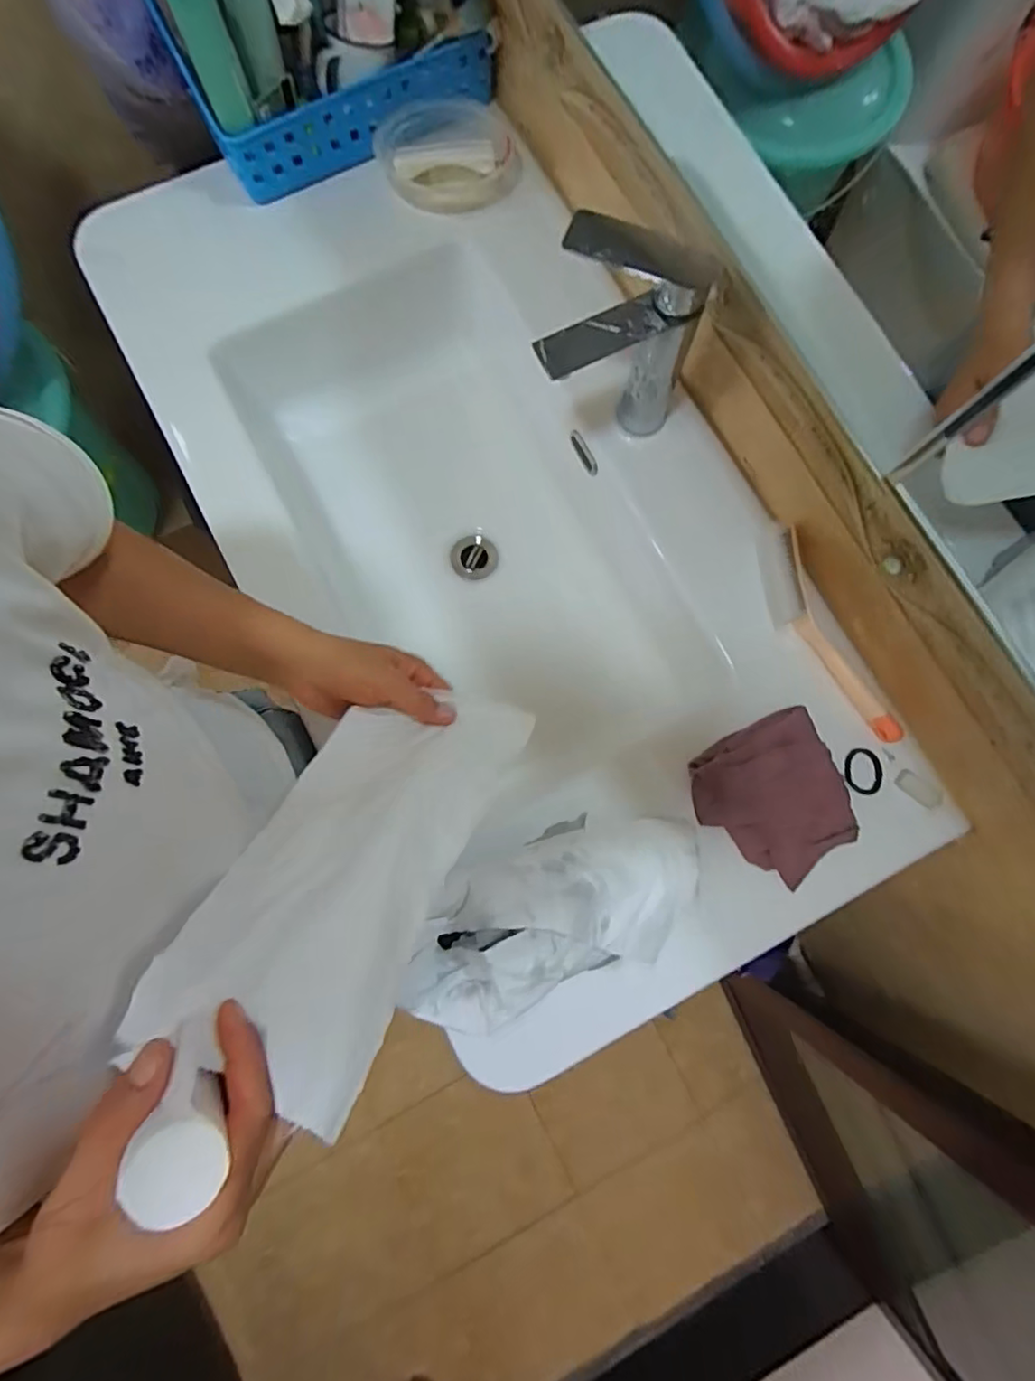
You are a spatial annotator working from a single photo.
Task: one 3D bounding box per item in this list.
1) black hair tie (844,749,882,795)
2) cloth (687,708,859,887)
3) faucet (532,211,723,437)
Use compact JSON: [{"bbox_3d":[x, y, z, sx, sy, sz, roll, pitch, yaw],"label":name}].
[{"bbox_3d":[0.329,0.077,0.563,0.036,0.004,0.042,4,79,0],"label":"black hair tie"},{"bbox_3d":[0.238,0.102,0.548,0.130,0.018,0.138,-24,81,-5],"label":"cloth"},{"bbox_3d":[0.092,-0.301,0.542,0.122,0.196,0.131,17,80,2],"label":"faucet"}]

